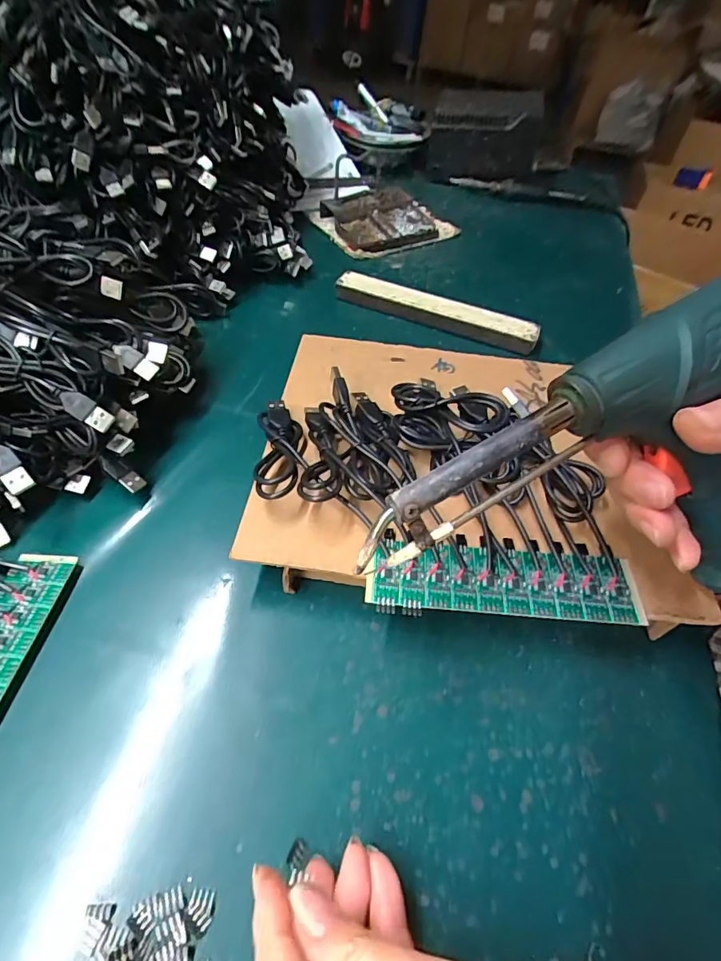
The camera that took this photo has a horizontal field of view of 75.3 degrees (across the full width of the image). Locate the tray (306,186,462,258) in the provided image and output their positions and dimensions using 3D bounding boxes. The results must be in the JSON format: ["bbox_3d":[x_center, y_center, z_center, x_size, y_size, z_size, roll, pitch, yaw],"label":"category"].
[{"bbox_3d":[0.029,-0.319,0.568,0.140,0.027,0.121,-25,59,-23],"label":"tray"}]

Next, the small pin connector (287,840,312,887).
[{"bbox_3d":[-0.027,0.158,0.197,0.007,0.005,0.010,27,54,16],"label":"small pin connector"}]

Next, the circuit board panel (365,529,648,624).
[{"bbox_3d":[0.075,0.053,0.246,0.139,0.005,0.038,4,52,-3],"label":"circuit board panel"}]

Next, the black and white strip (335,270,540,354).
[{"bbox_3d":[0.072,-0.166,0.455,0.197,0.022,0.029,20,52,11],"label":"black and white strip"}]

